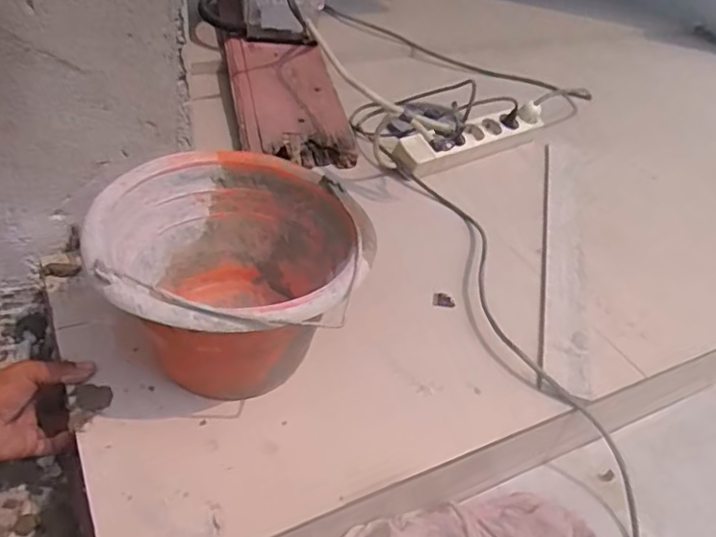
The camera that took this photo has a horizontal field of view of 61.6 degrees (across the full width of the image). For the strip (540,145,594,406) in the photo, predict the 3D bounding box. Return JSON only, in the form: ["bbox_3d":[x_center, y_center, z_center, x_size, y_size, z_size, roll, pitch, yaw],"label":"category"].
[{"bbox_3d":[0.290,-0.030,0.846,0.055,0.016,0.559,13,41,7],"label":"strip"}]

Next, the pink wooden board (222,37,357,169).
[{"bbox_3d":[-0.123,-0.300,1.043,0.177,0.034,0.373,-5,52,-15],"label":"pink wooden board"}]

